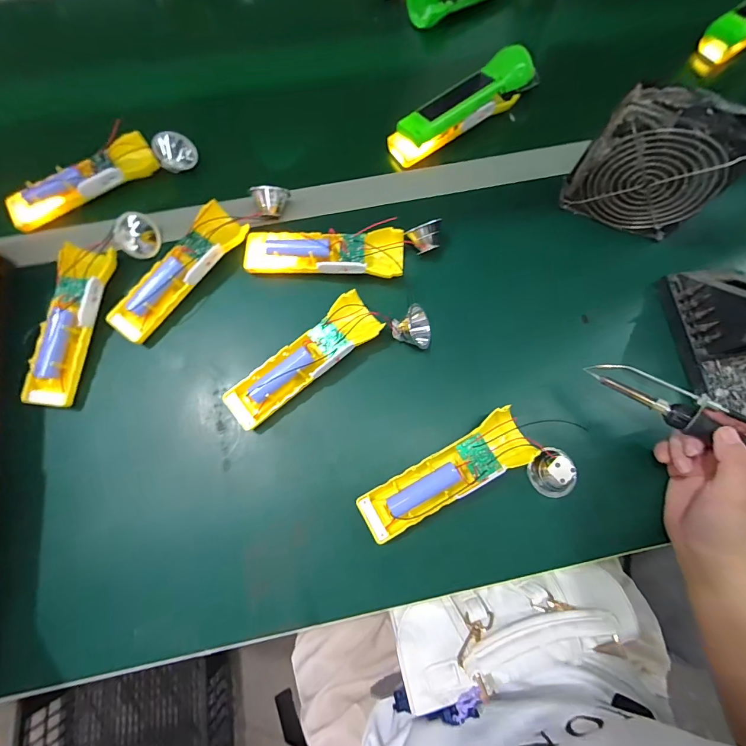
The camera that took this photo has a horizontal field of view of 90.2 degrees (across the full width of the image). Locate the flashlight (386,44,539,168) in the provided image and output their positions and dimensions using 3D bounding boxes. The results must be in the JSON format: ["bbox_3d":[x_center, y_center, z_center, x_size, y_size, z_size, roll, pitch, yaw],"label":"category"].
[{"bbox_3d":[0.108,-0.314,0.432,0.189,0.050,0.043,-32,77,-9],"label":"flashlight"}]

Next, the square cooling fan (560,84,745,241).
[{"bbox_3d":[0.274,-0.199,0.363,0.129,0.120,0.043,20,75,5],"label":"square cooling fan"}]

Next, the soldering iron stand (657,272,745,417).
[{"bbox_3d":[0.347,-0.035,0.350,0.075,0.074,0.156,-6,74,-2],"label":"soldering iron stand"}]

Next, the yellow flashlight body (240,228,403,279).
[{"bbox_3d":[-0.050,-0.124,0.387,0.164,0.029,0.050,2,74,0],"label":"yellow flashlight body"}]

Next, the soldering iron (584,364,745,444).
[{"bbox_3d":[0.273,0.044,0.283,0.207,0.016,0.030,34,78,26],"label":"soldering iron"}]

